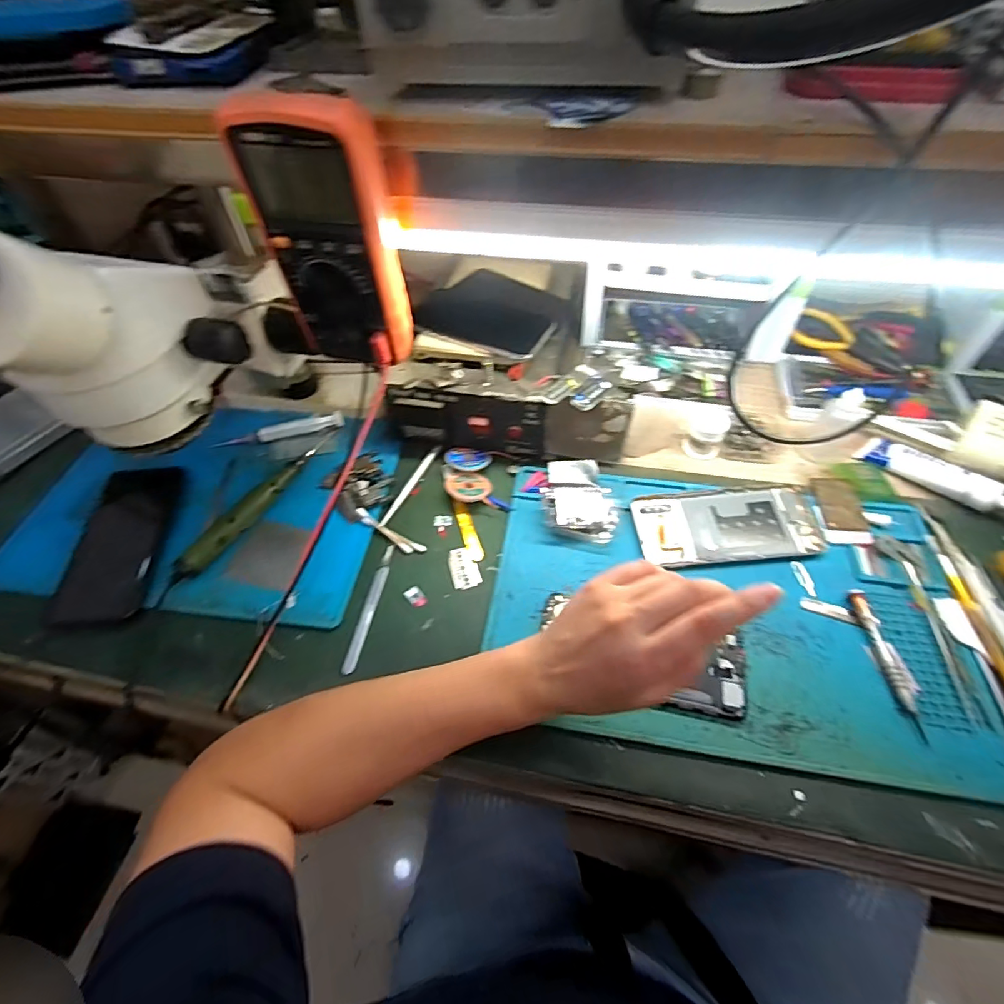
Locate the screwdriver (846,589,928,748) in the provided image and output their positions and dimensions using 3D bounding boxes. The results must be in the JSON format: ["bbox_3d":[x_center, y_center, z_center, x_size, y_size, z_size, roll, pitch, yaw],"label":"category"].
[{"bbox_3d":[0.297,0.121,0.381,0.015,0.008,0.112,0,53,2],"label":"screwdriver"}]

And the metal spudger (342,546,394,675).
[{"bbox_3d":[-0.114,0.090,0.430,0.013,0.004,0.117,6,54,7],"label":"metal spudger"}]

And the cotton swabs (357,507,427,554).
[{"bbox_3d":[-0.108,0.029,0.471,0.079,0.007,0.014,26,58,20],"label":"cotton swabs"}]

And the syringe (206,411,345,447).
[{"bbox_3d":[-0.241,-0.080,0.544,0.139,0.021,0.020,-5,53,-2],"label":"syringe"}]

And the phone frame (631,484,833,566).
[{"bbox_3d":[0.209,0.020,0.460,0.164,0.008,0.075,-3,53,0],"label":"phone frame"}]

